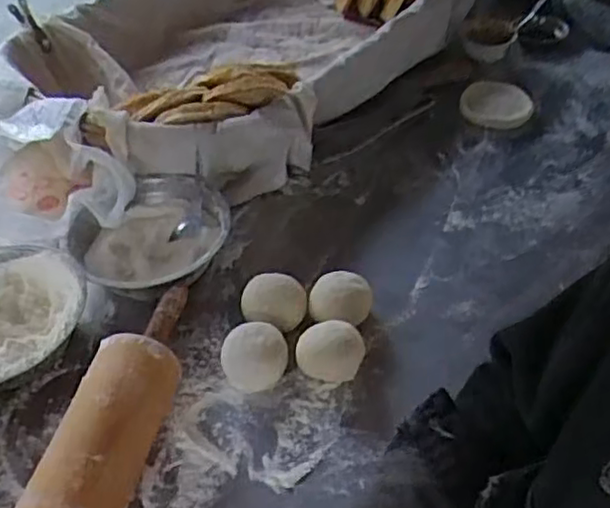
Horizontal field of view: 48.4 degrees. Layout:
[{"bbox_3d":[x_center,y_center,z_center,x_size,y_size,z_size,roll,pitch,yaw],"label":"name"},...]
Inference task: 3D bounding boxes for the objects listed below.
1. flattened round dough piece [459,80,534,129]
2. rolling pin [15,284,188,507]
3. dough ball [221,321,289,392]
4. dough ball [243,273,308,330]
[{"bbox_3d":[0.298,-0.234,1.054,0.107,0.020,0.122,11,46,13],"label":"flattened round dough piece"},{"bbox_3d":[-0.176,0.174,0.600,0.078,0.082,0.369,10,46,13],"label":"rolling pin"},{"bbox_3d":[-0.053,0.103,0.701,0.064,0.054,0.061,-1,44,1],"label":"dough ball"},{"bbox_3d":[-0.034,0.056,0.745,0.069,0.045,0.056,-6,44,-3],"label":"dough ball"}]

